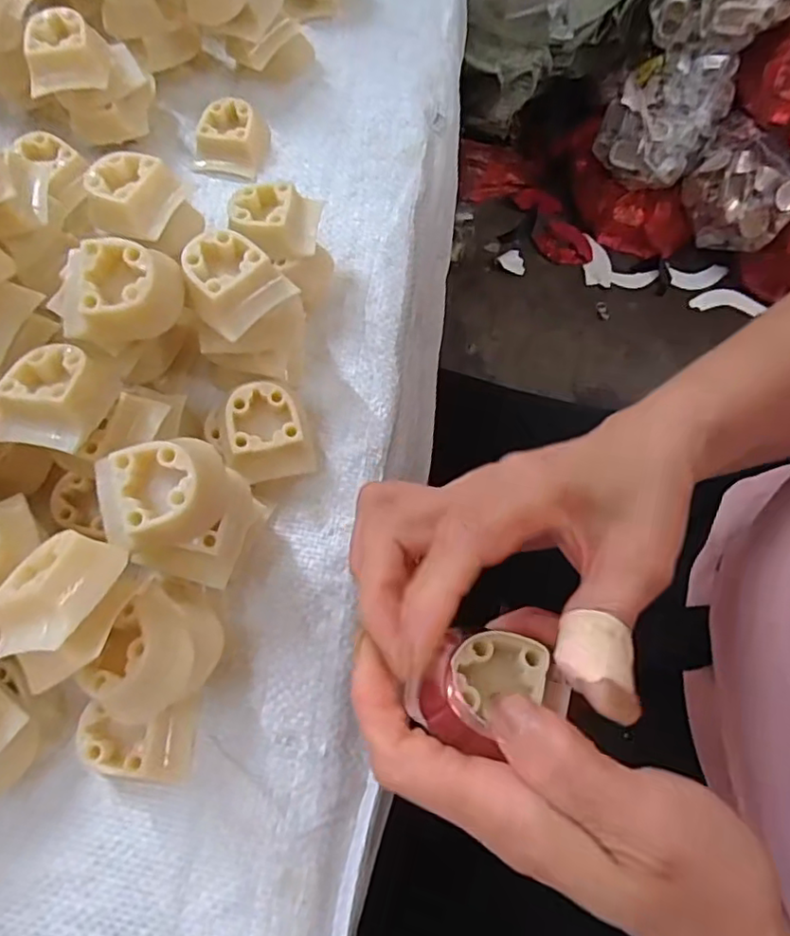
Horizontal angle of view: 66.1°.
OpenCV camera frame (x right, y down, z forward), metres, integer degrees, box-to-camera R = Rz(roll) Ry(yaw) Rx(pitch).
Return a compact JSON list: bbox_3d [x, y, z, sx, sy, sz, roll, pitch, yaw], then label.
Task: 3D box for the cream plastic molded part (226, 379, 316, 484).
[{"bbox_3d":[-0.055,-0.014,0.269,0.032,0.034,0.036,-13,70,-2],"label":"cream plastic molded part"}]

